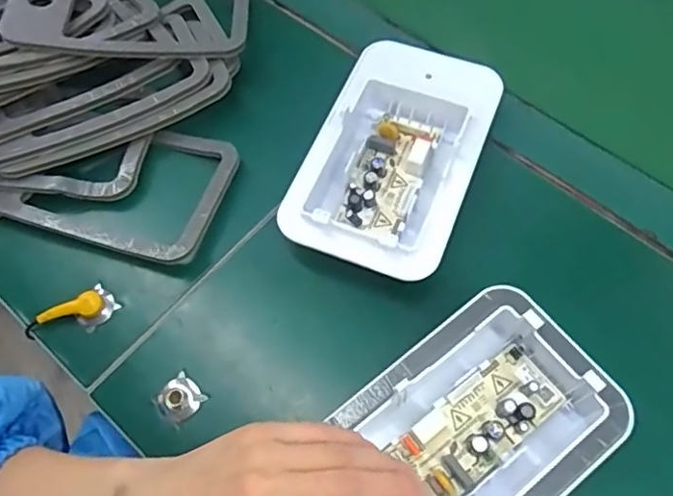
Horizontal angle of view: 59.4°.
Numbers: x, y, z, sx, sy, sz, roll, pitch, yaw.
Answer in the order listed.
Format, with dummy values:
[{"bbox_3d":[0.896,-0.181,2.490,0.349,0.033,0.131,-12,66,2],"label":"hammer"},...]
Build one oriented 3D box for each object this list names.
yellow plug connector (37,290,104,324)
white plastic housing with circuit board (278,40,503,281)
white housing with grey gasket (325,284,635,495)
[{"bbox_3d":[-0.162,0.039,0.360,0.038,0.007,0.013,-25,66,-11],"label":"yellow plug connector"},{"bbox_3d":[0.039,-0.063,0.387,0.098,0.037,0.170,19,66,9],"label":"white plastic housing with circuit board"},{"bbox_3d":[0.058,0.105,0.306,0.166,0.044,0.102,-35,69,-15],"label":"white housing with grey gasket"}]

